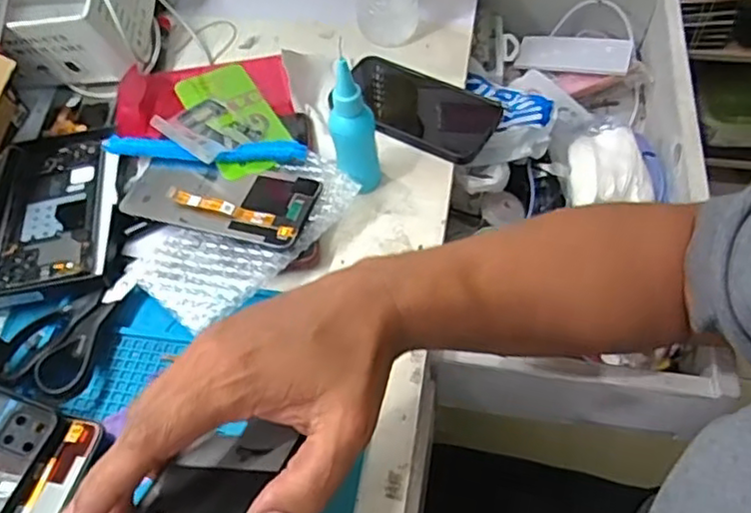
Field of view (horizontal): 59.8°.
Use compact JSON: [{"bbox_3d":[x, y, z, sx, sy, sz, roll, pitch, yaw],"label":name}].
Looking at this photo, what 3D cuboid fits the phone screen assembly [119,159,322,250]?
[{"bbox_3d":[-0.131,-0.051,0.528,0.166,0.010,0.069,13,58,14],"label":"phone screen assembly"}]

